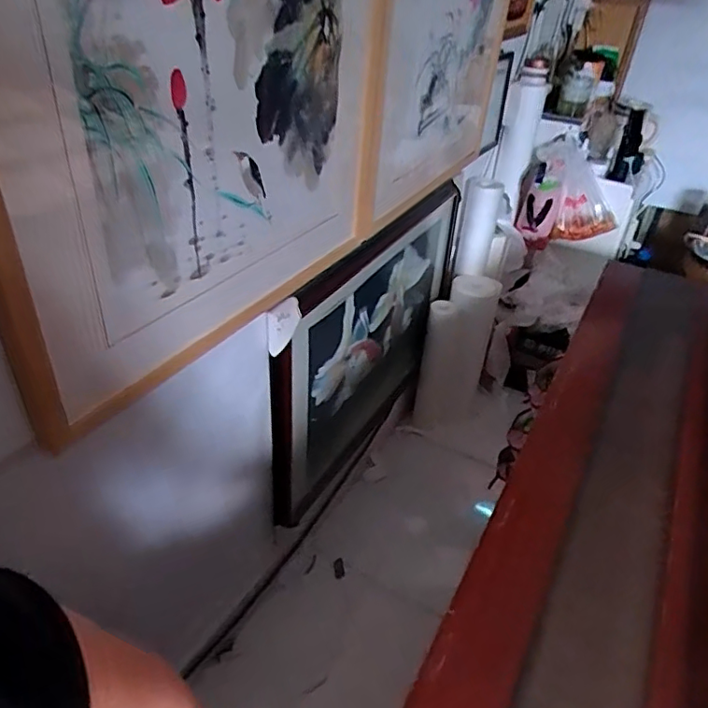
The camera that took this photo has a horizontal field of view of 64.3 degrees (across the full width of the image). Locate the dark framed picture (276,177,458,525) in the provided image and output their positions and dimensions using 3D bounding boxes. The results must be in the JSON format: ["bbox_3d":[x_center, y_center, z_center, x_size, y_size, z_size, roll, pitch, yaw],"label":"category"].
[{"bbox_3d":[0.075,-0.041,1.576,0.044,0.683,0.944,20,38,22],"label":"dark framed picture"}]

